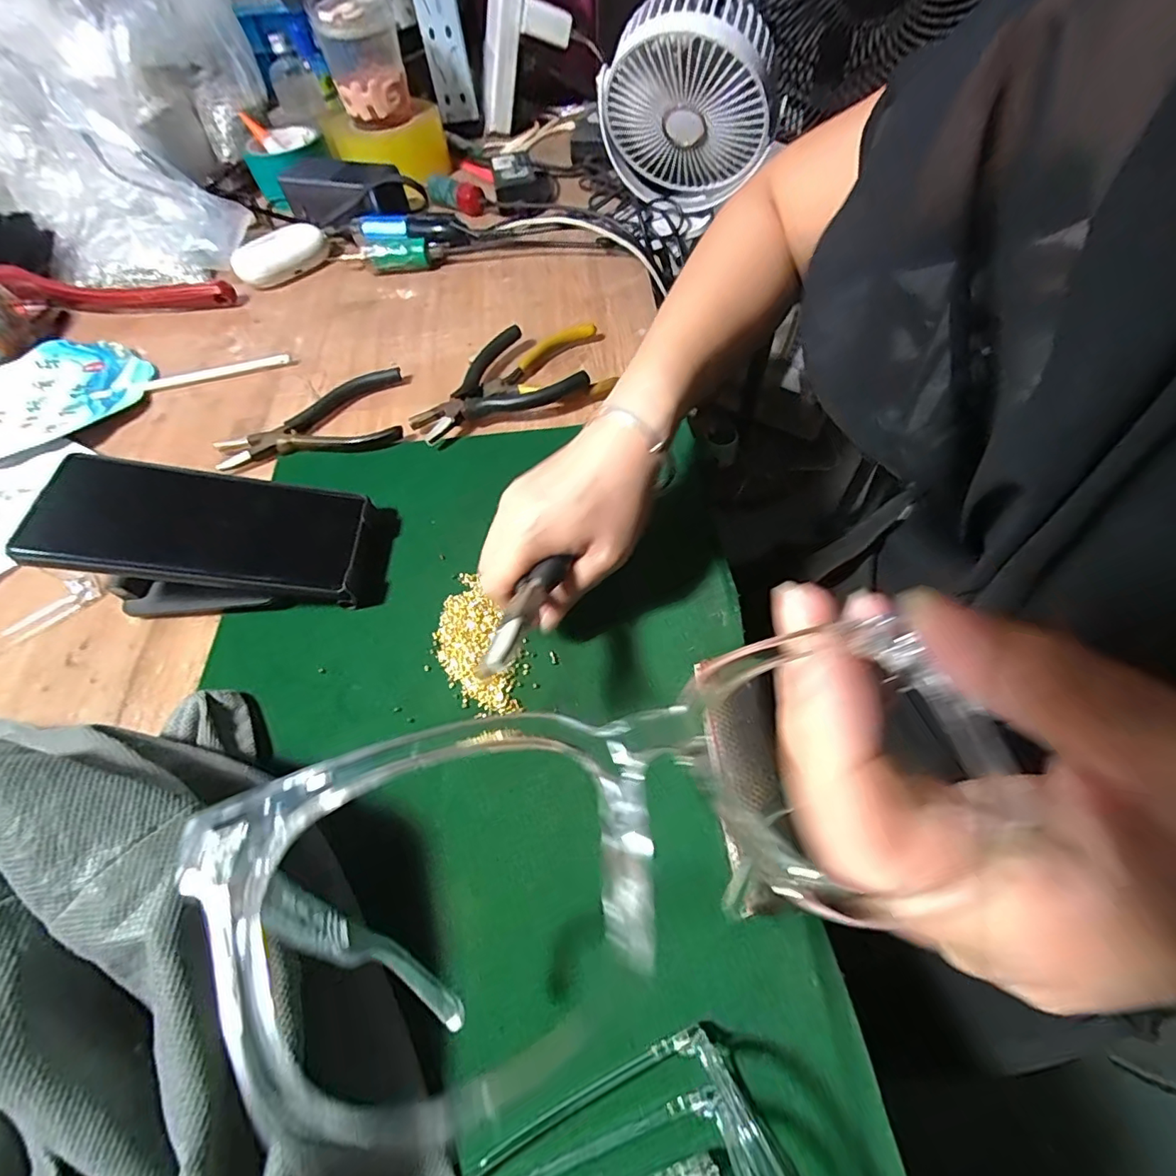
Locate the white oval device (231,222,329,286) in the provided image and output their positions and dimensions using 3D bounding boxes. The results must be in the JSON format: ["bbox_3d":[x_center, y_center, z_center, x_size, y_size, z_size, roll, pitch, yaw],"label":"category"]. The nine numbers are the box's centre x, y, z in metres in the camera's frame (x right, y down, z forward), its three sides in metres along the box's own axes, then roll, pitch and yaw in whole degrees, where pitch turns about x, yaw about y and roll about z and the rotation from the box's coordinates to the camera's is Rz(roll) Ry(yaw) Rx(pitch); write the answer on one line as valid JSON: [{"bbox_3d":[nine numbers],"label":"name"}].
[{"bbox_3d":[-0.308,-0.334,0.532,0.090,0.031,0.039,-40,64,-18],"label":"white oval device"}]

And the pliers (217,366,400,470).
[{"bbox_3d":[-0.213,-0.130,0.412,0.134,0.014,0.083,-12,59,-3],"label":"pliers"}]

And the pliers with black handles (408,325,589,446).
[{"bbox_3d":[-0.076,-0.150,0.410,0.123,0.024,0.095,-38,63,-17],"label":"pliers with black handles"}]

